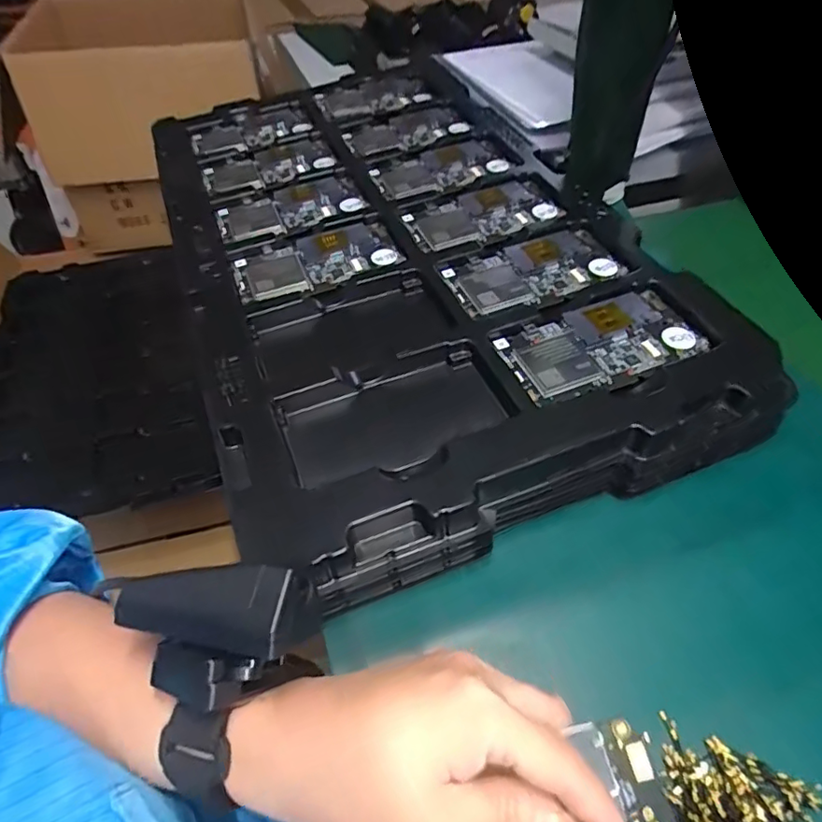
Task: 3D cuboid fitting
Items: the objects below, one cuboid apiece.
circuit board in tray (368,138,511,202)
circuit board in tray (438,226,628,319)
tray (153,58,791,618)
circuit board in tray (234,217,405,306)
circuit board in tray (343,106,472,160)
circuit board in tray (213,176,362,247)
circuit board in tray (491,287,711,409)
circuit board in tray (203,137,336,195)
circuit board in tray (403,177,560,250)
[{"bbox_3d":[0.026,-0.226,0.510,0.126,0.006,0.077,-21,53,-17],"label":"circuit board in tray"},{"bbox_3d":[0.089,-0.106,0.407,0.121,0.007,0.065,-15,51,-12],"label":"circuit board in tray"},{"bbox_3d":[-0.021,-0.147,0.465,0.325,0.050,0.559,-17,52,-14],"label":"tray"},{"bbox_3d":[-0.072,-0.116,0.431,0.126,0.010,0.067,-19,52,-16],"label":"circuit board in tray"},{"bbox_3d":[-0.007,-0.286,0.563,0.118,0.010,0.072,-18,52,-14],"label":"circuit board in tray"},{"bbox_3d":[-0.105,-0.176,0.479,0.121,0.009,0.075,-23,54,-18],"label":"circuit board in tray"},{"bbox_3d":[0.122,-0.044,0.355,0.123,0.006,0.067,-16,52,-13],"label":"circuit board in tray"},{"bbox_3d":[-0.139,-0.238,0.542,0.124,0.017,0.075,-14,51,-12],"label":"circuit board in tray"},{"bbox_3d":[0.060,-0.164,0.461,0.123,0.009,0.066,-20,52,-16],"label":"circuit board in tray"}]

